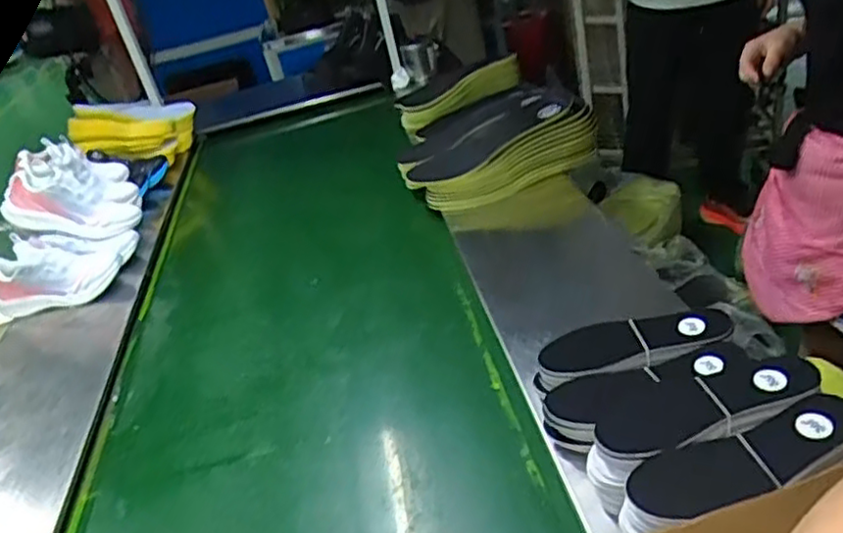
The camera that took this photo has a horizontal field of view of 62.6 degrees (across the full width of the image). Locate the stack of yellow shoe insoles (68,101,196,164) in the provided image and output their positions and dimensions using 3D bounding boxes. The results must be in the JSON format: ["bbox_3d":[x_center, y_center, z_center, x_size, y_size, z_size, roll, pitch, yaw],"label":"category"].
[{"bbox_3d":[-0.715,-0.338,1.752,0.309,0.138,0.129,-9,28,-32],"label":"stack of yellow shoe insoles"}]

